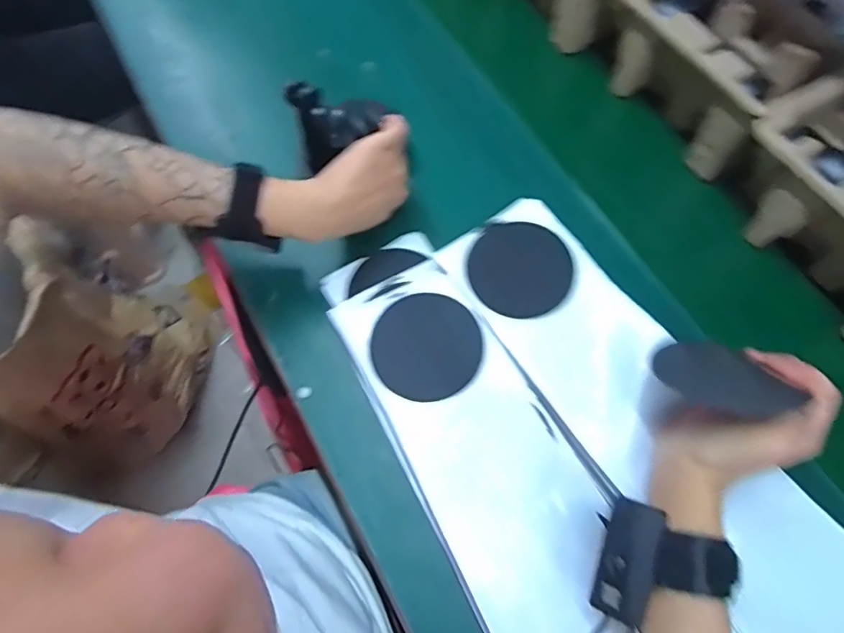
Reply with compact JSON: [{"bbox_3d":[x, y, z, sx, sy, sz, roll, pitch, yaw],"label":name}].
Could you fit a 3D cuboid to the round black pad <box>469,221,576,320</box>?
[{"bbox_3d":[0.087,-0.041,0.472,0.084,0.005,0.084,-1,80,6],"label":"round black pad"}]

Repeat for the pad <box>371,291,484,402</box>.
[{"bbox_3d":[0.004,0.023,0.445,0.087,0.010,0.089,1,65,-2],"label":"pad"}]

